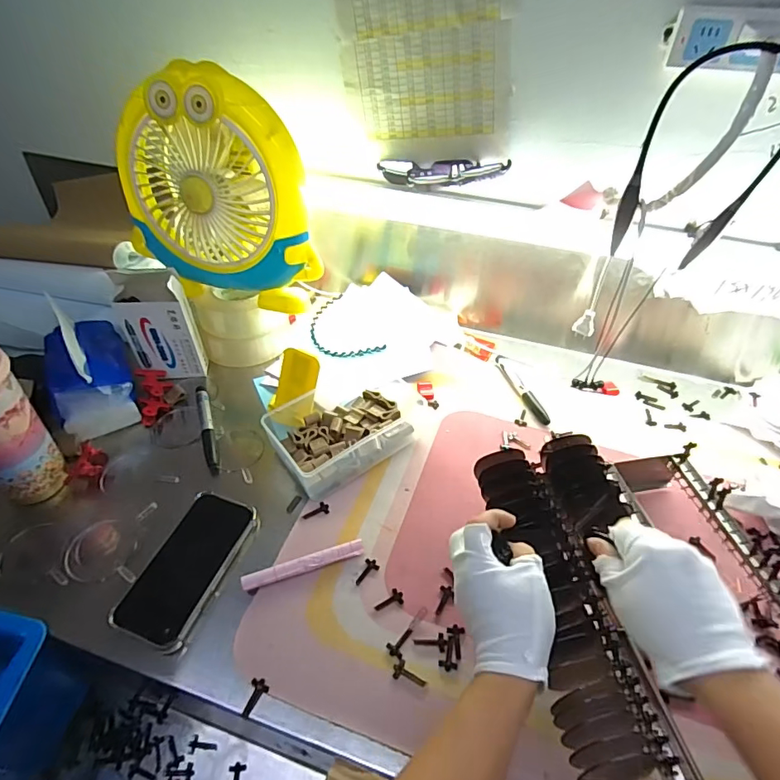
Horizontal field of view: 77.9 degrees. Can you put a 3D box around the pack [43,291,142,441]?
[{"bbox_3d":[-0.388,-0.032,0.614,0.092,0.115,0.156,-23,50,-23],"label":"pack"}]

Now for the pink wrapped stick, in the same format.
[{"bbox_3d":[-0.087,0.177,0.489,0.120,0.016,0.017,-14,47,-16],"label":"pink wrapped stick"}]

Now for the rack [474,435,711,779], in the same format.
[{"bbox_3d":[0.168,0.176,0.394,0.129,0.052,0.309,-3,52,-3],"label":"rack"}]

